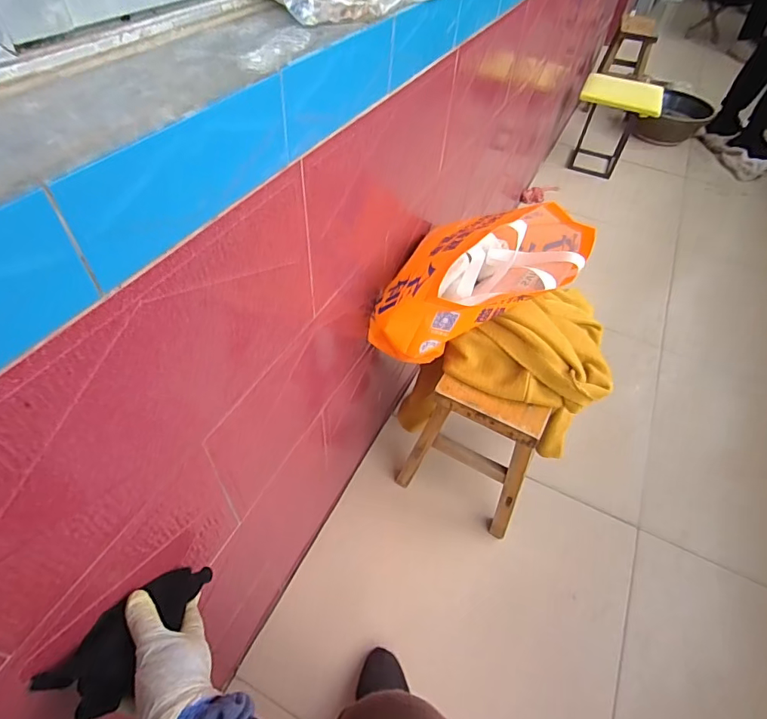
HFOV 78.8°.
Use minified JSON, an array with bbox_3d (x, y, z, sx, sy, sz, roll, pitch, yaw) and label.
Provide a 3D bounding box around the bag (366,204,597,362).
[{"bbox_3d":[0.156,-0.134,0.740,0.362,0.200,0.201,-25,56,-23],"label":"bag"}]

